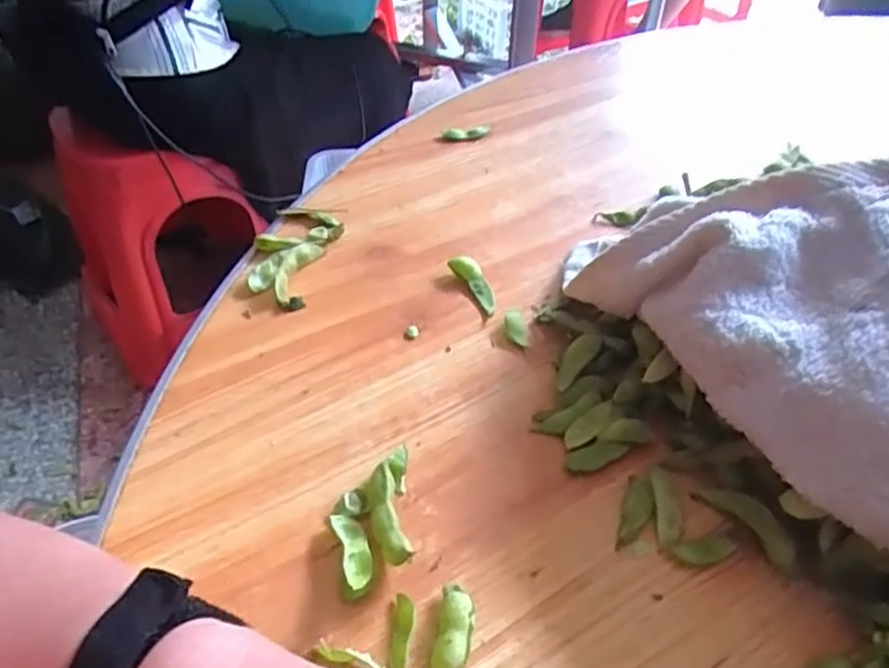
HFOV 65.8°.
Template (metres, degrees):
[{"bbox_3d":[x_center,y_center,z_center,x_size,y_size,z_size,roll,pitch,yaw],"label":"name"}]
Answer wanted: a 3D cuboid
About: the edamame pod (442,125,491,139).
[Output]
[{"bbox_3d":[0.018,-0.161,0.550,0.038,0.007,0.011,-7,45,-7],"label":"edamame pod"}]

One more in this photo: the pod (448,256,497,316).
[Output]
[{"bbox_3d":[0.019,-0.030,0.415,0.012,0.008,0.048,-21,61,-20],"label":"pod"}]

